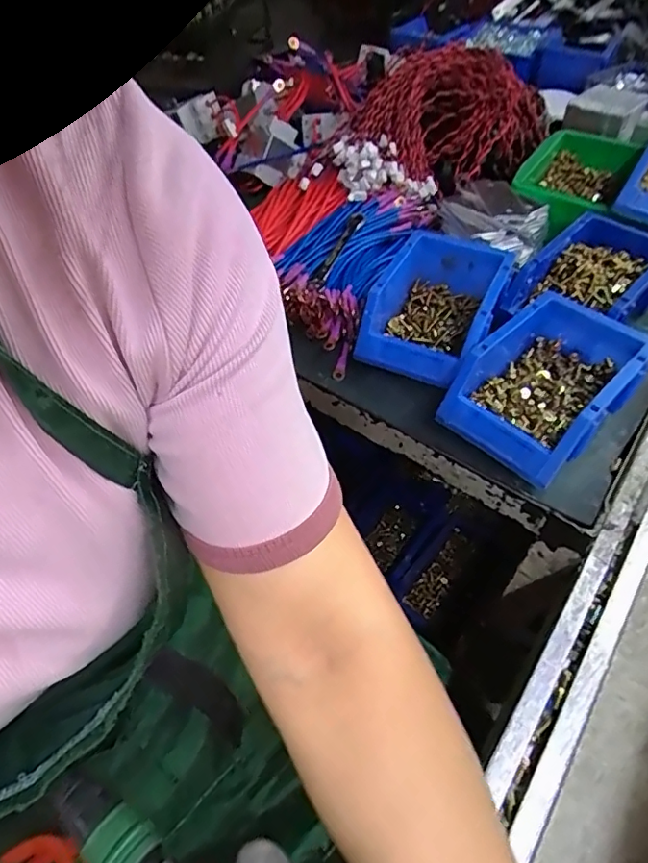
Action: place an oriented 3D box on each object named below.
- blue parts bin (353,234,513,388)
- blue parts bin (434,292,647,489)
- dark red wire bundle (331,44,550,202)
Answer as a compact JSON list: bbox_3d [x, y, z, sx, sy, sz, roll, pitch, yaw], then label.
[{"bbox_3d":[0.109,-0.123,0.530,0.108,0.063,0.164,19,54,17],"label":"blue parts bin"},{"bbox_3d":[0.186,-0.045,0.456,0.118,0.059,0.157,34,59,26],"label":"blue parts bin"},{"bbox_3d":[0.160,-0.403,0.697,0.239,0.110,0.281,15,52,14],"label":"dark red wire bundle"}]

